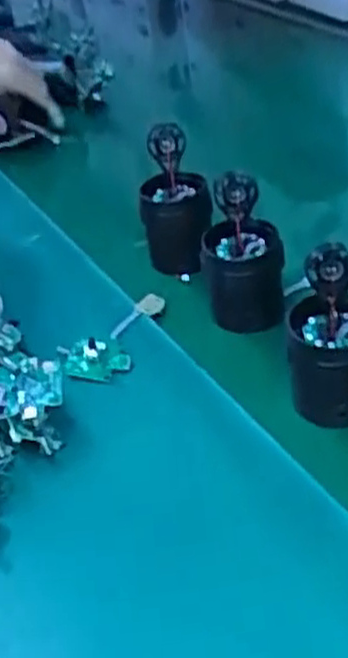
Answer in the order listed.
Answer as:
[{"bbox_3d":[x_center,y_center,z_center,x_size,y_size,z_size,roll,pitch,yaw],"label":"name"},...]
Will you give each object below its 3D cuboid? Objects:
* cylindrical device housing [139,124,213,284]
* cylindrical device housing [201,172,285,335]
[{"bbox_3d":[0.001,-0.099,0.630,0.055,0.116,0.053,-7,38,6],"label":"cylindrical device housing"},{"bbox_3d":[0.048,-0.055,0.562,0.053,0.113,0.048,-8,37,5],"label":"cylindrical device housing"}]

